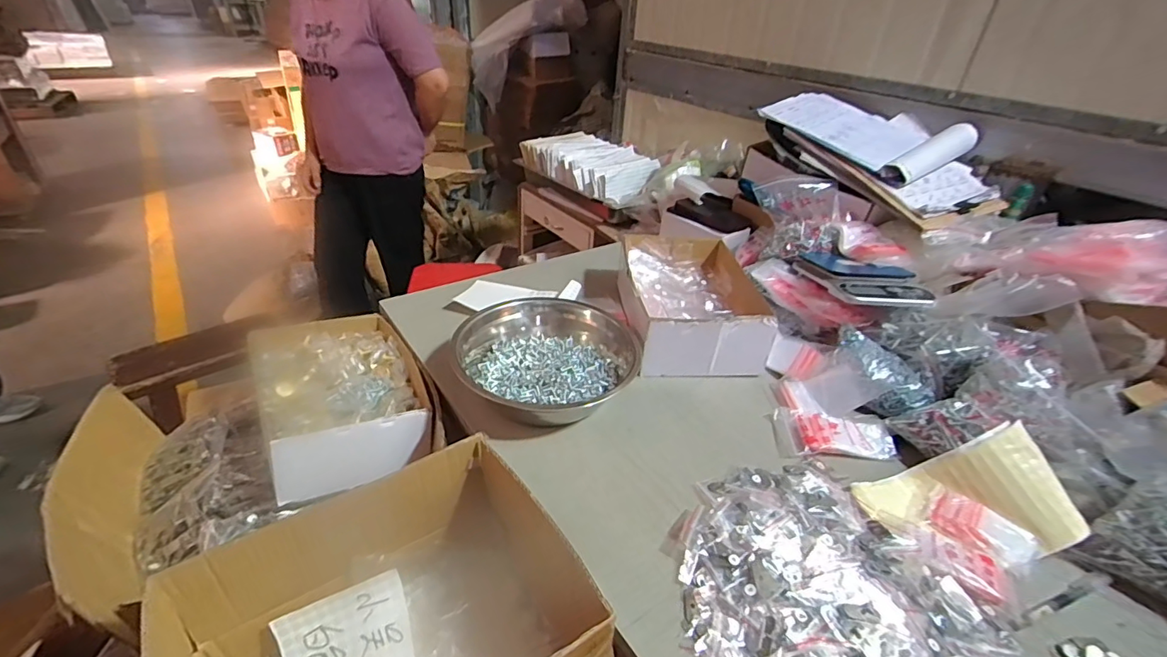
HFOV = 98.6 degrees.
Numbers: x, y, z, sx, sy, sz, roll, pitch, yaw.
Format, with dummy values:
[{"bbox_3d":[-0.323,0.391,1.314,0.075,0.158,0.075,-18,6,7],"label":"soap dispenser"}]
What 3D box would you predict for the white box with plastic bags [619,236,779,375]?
[{"bbox_3d":[0.172,-0.044,0.847,0.202,0.106,0.294,1,33,-5],"label":"white box with plastic bags"}]

